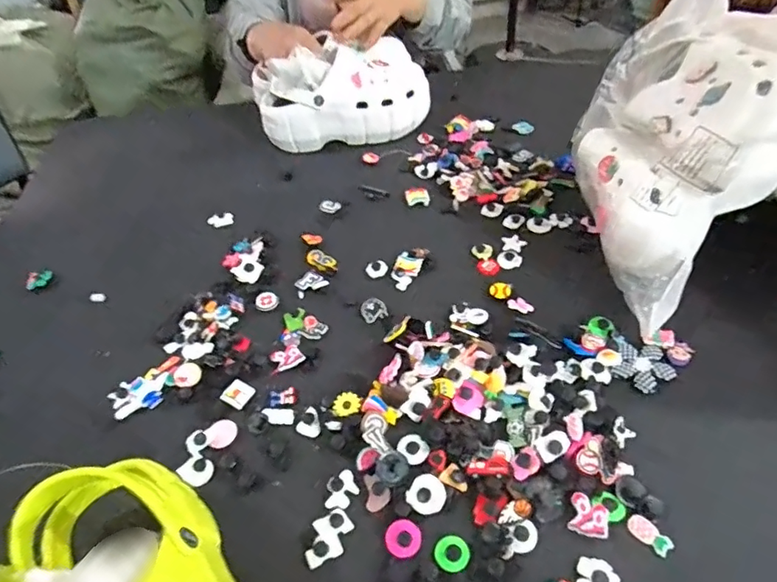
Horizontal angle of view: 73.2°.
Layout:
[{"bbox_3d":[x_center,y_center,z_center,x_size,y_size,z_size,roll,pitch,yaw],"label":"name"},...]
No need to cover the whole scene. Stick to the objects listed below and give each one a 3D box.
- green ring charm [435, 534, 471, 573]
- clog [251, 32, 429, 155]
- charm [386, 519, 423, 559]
[{"bbox_3d":[0.047,0.193,0.384,0.025,0.004,0.025,-4,46,4],"label":"green ring charm"},{"bbox_3d":[-0.075,-0.307,0.801,0.249,0.128,0.149,-13,46,-5],"label":"clog"},{"bbox_3d":[0.011,0.186,0.393,0.027,0.005,0.027,-4,46,4],"label":"charm"}]

